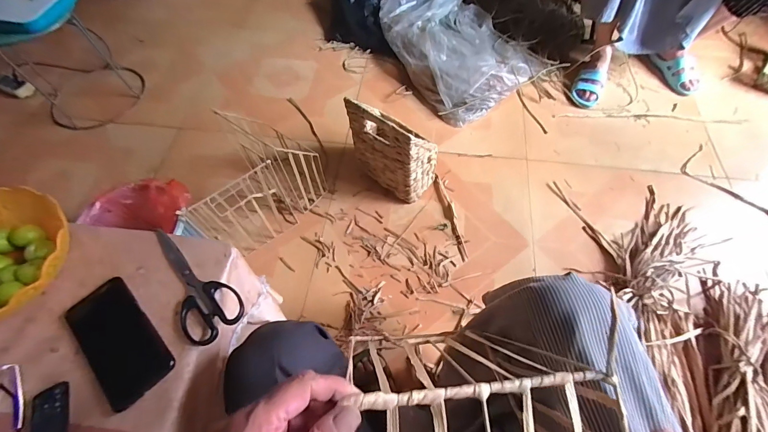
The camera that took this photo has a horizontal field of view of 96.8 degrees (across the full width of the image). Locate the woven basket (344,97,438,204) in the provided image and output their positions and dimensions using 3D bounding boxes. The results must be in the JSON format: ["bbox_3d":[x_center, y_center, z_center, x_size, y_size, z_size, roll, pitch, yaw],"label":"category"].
[{"bbox_3d":[0.027,-0.190,0.939,0.224,0.292,0.115,37,68,20],"label":"woven basket"}]

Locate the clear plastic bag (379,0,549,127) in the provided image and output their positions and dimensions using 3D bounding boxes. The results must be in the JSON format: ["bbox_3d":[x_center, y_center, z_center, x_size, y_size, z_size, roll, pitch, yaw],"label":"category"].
[{"bbox_3d":[0.249,-0.664,1.285,0.445,0.109,0.648,-31,65,-15],"label":"clear plastic bag"}]

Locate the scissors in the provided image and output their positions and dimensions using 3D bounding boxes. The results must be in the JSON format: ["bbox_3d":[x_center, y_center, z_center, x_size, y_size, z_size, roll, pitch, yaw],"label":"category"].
[{"bbox_3d":[-0.268,0.088,0.463,0.187,0.015,0.074,40,69,21],"label":"scissors"}]

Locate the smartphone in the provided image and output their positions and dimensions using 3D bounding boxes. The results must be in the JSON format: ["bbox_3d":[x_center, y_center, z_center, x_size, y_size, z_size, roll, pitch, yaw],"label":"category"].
[{"bbox_3d":[-0.335,0.154,0.427,0.162,0.011,0.078,40,69,21],"label":"smartphone"}]

